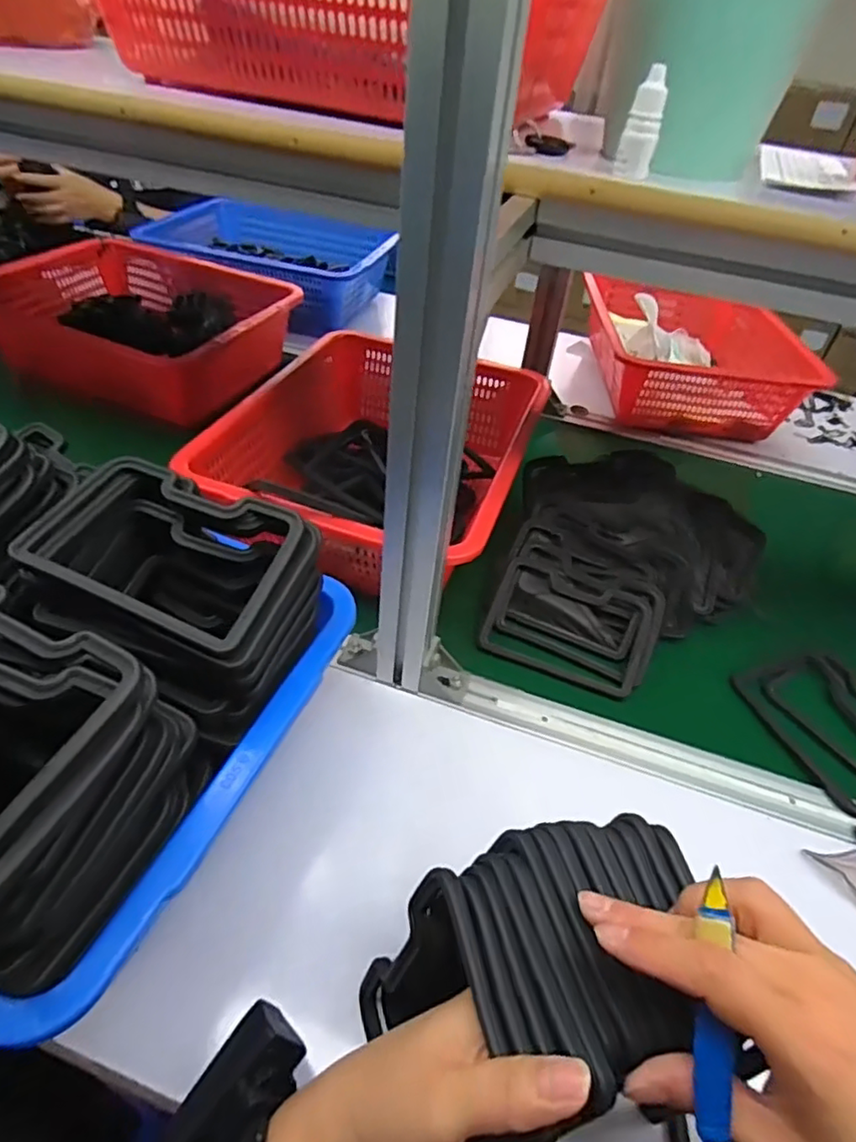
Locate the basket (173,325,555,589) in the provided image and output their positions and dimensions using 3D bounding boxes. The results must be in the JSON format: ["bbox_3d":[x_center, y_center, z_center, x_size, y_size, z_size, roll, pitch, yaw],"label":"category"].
[{"bbox_3d":[-0.047,-0.131,0.690,0.299,0.107,0.388,16,45,10],"label":"basket"}]

